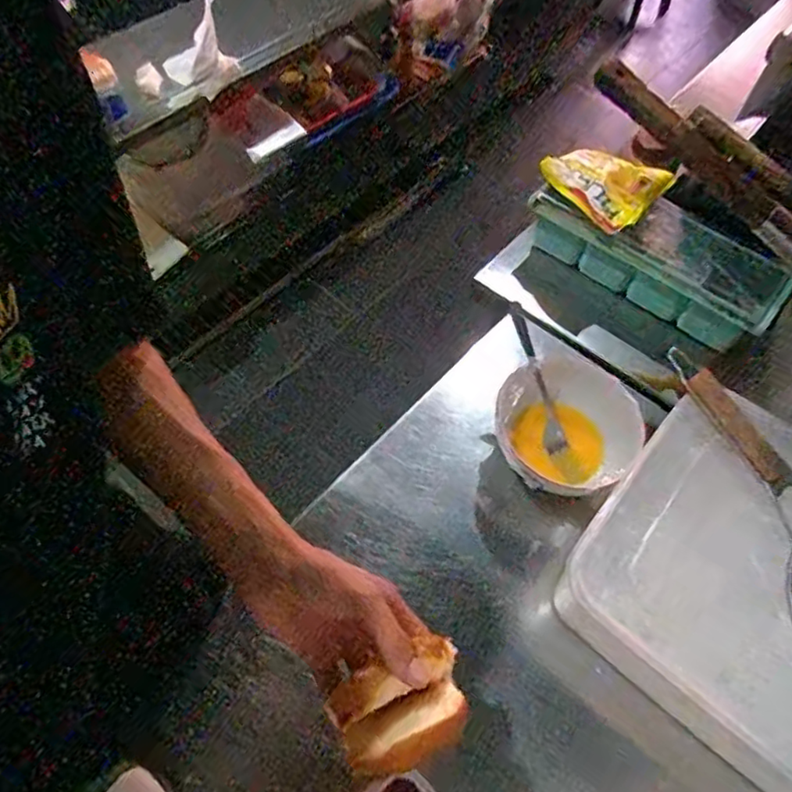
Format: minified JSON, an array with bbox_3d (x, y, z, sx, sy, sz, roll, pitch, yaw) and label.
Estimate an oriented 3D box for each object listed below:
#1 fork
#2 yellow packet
[{"bbox_3d":[0.148,-0.020,0.637,0.027,0.017,0.162,-15,84,-13],"label":"fork"},{"bbox_3d":[0.265,-0.276,0.762,0.128,0.034,0.122,37,62,19],"label":"yellow packet"}]

